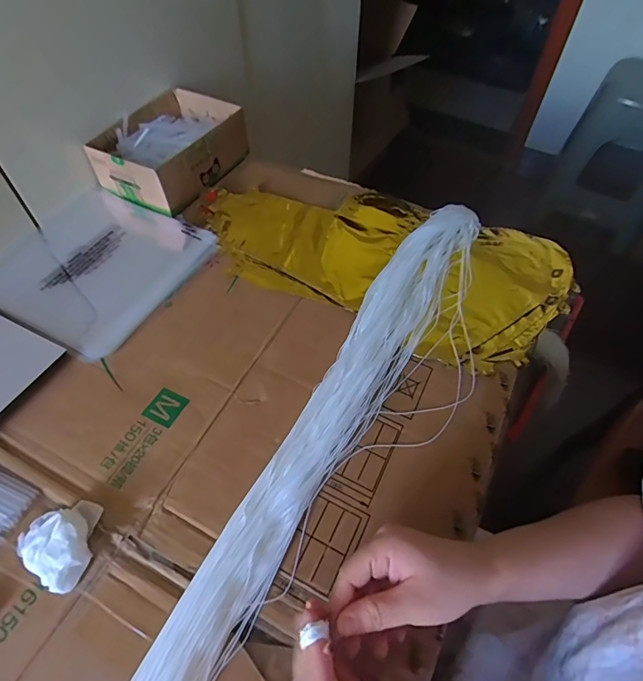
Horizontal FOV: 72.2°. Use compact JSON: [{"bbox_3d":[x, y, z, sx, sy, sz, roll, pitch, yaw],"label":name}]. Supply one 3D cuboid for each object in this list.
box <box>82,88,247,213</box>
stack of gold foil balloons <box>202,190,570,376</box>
[{"bbox_3d":[-0.205,-0.269,0.613,0.140,0.060,0.189,25,58,15],"label":"box"},{"bbox_3d":[0.069,-0.107,0.532,0.443,0.018,0.224,19,57,11],"label":"stack of gold foil balloons"}]

